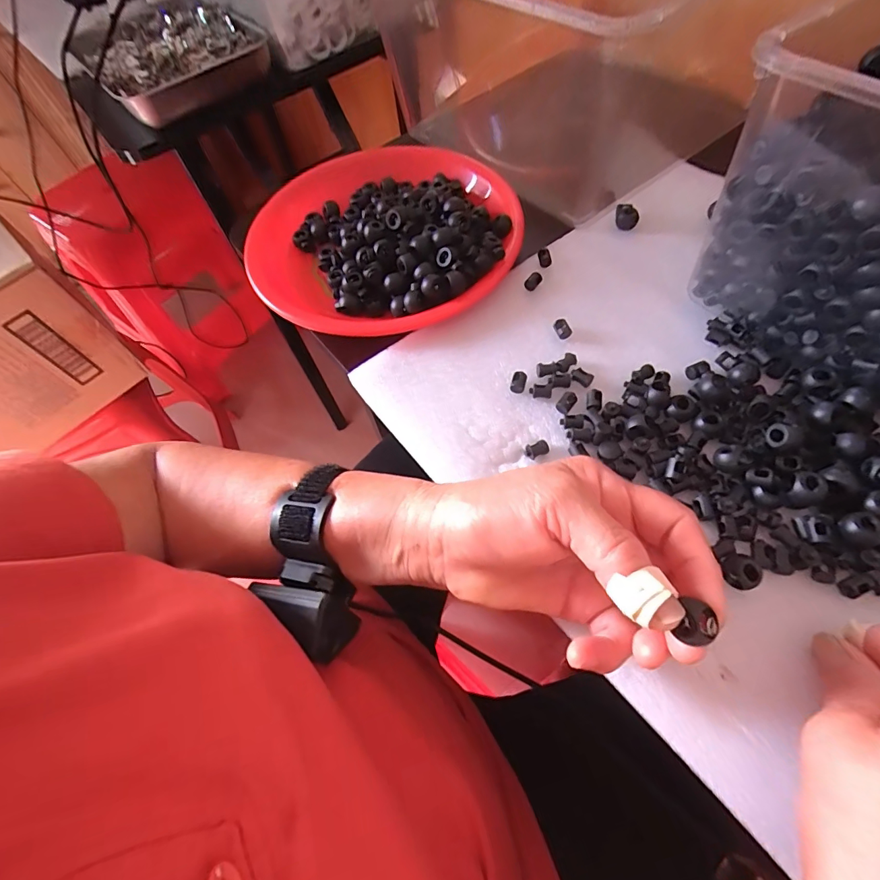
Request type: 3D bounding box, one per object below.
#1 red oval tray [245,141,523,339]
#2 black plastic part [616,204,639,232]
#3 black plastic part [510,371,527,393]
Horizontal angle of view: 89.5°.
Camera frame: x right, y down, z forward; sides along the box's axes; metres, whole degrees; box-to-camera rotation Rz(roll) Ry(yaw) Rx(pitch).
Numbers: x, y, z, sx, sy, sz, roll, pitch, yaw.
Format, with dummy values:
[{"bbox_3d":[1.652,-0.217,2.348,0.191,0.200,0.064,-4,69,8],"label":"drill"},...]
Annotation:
[{"bbox_3d":[-0.048,-0.178,0.374,0.221,0.040,0.218,-16,60,-5],"label":"red oval tray"},{"bbox_3d":[0.157,-0.188,0.373,0.019,0.016,0.015,14,62,12],"label":"black plastic part"},{"bbox_3d":[0.053,-0.039,0.302,0.010,0.010,0.014,10,61,10],"label":"black plastic part"}]

